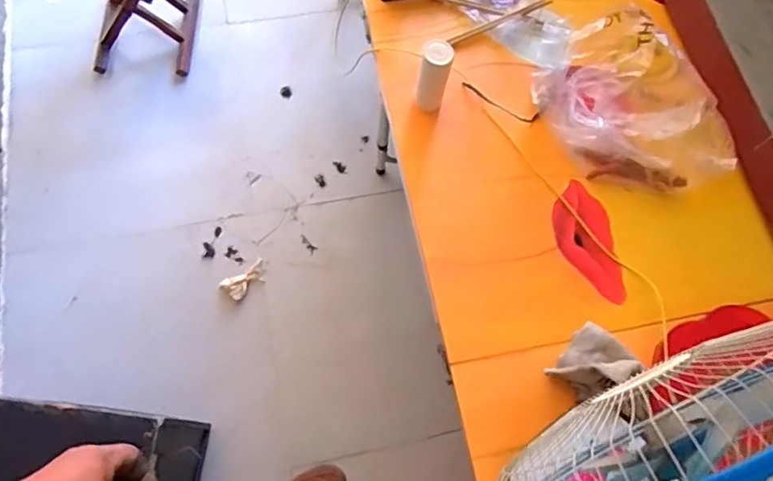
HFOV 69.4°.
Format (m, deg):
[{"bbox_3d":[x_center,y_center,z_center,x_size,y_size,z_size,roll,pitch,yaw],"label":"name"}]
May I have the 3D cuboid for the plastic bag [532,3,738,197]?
[{"bbox_3d":[0.376,-0.203,0.861,0.195,0.114,0.318,-38,76,-15],"label":"plastic bag"}]

